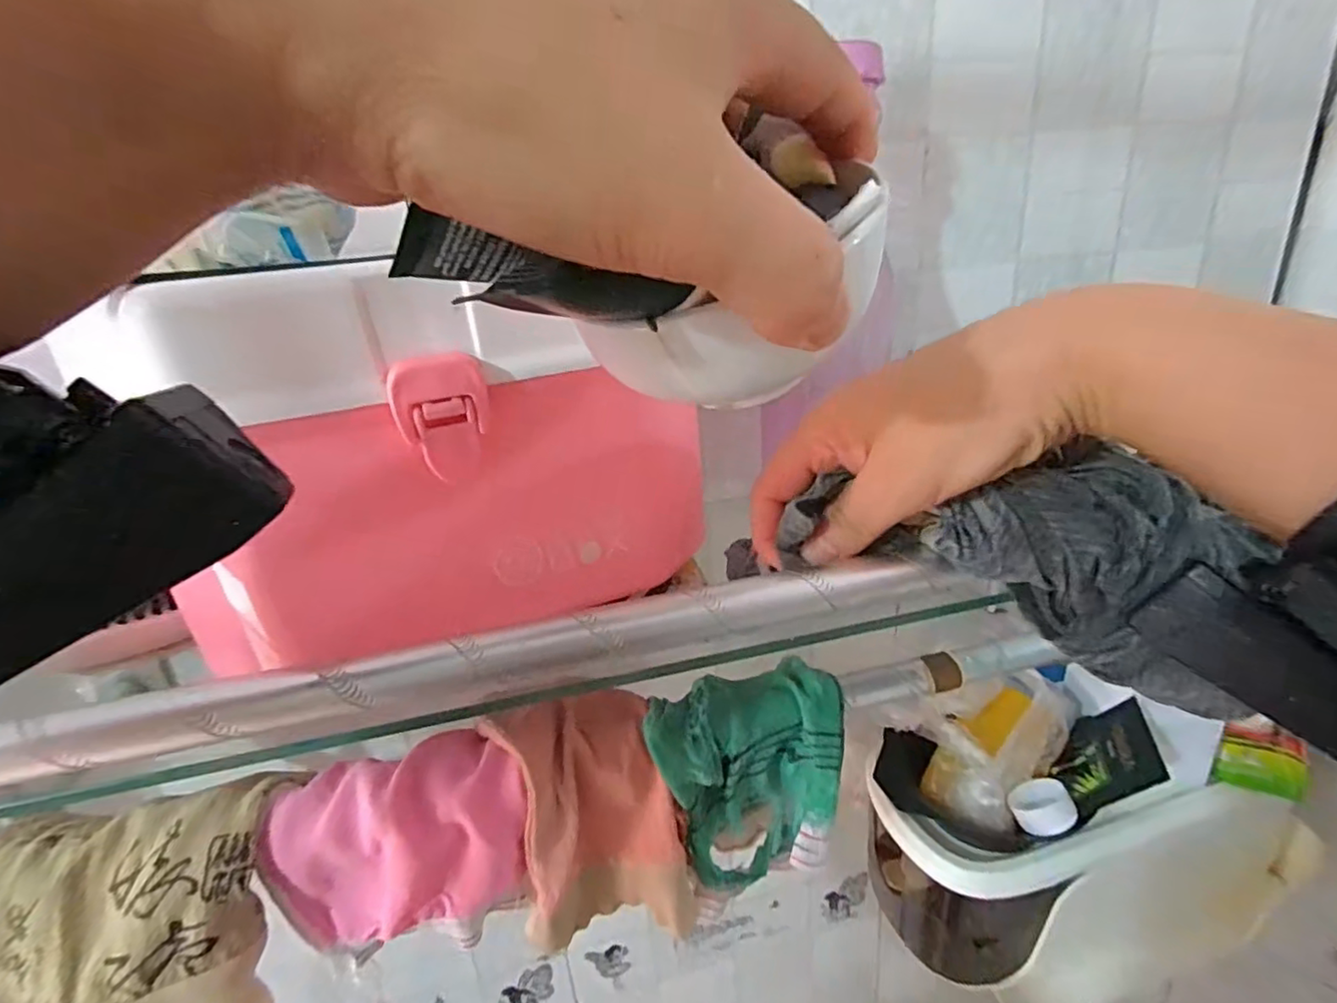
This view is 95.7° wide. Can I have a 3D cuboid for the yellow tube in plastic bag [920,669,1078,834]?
[{"bbox_3d":[0.218,0.161,0.406,0.114,0.047,0.063,-45,40,-16],"label":"yellow tube in plastic bag"}]

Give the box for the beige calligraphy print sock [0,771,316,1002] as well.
[{"bbox_3d":[-0.222,0.176,0.242,0.123,0.097,0.026,-8,-9,-10],"label":"beige calligraphy print sock"}]

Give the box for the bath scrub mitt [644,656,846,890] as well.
[{"bbox_3d":[0.042,0.144,0.309,0.099,0.098,0.055,-9,21,-8],"label":"bath scrub mitt"}]

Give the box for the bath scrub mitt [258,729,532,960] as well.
[{"bbox_3d":[-0.118,0.161,0.278,0.110,0.083,0.043,-10,21,-12],"label":"bath scrub mitt"}]

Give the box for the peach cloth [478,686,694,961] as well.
[{"bbox_3d":[-0.038,0.156,0.293,0.080,0.109,0.063,-11,21,-15],"label":"peach cloth"}]

